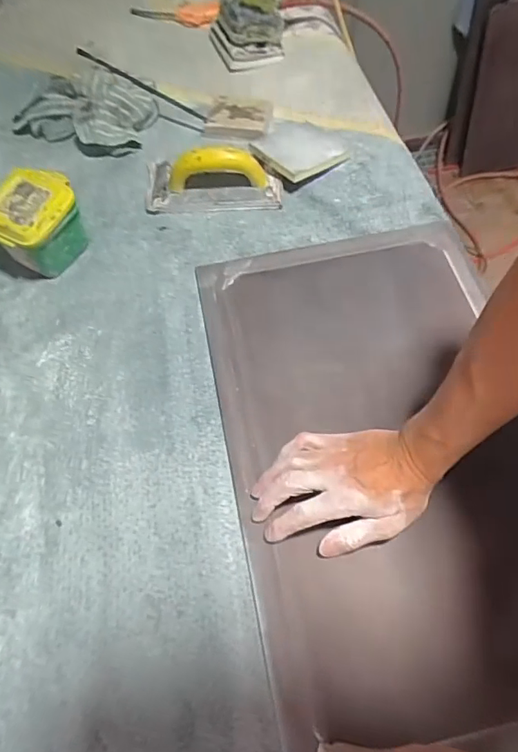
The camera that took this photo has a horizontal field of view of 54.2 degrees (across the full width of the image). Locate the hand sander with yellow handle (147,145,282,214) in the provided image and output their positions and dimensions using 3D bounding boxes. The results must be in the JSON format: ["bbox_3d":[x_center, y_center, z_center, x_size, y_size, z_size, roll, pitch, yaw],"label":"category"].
[{"bbox_3d":[-0.066,-0.290,0.713,0.197,0.062,0.094,-1,62,2],"label":"hand sander with yellow handle"}]

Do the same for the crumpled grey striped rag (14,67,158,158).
[{"bbox_3d":[-0.278,-0.425,0.795,0.213,0.068,0.135,14,63,10],"label":"crumpled grey striped rag"}]

